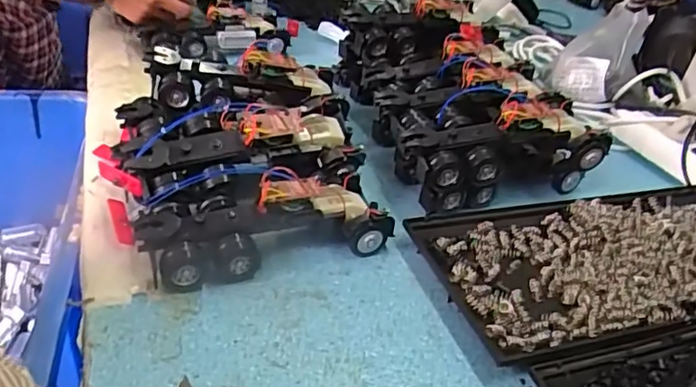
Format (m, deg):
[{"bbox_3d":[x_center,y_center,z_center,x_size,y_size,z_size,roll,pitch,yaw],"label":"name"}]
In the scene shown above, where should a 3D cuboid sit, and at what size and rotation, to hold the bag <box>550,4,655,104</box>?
[{"bbox_3d":[0.329,-0.178,0.748,0.086,0.131,0.034,41,23,24],"label":"bag"}]

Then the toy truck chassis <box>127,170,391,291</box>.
[{"bbox_3d":[-0.064,0.016,0.448,0.182,0.056,0.076,-10,39,-23],"label":"toy truck chassis"}]

